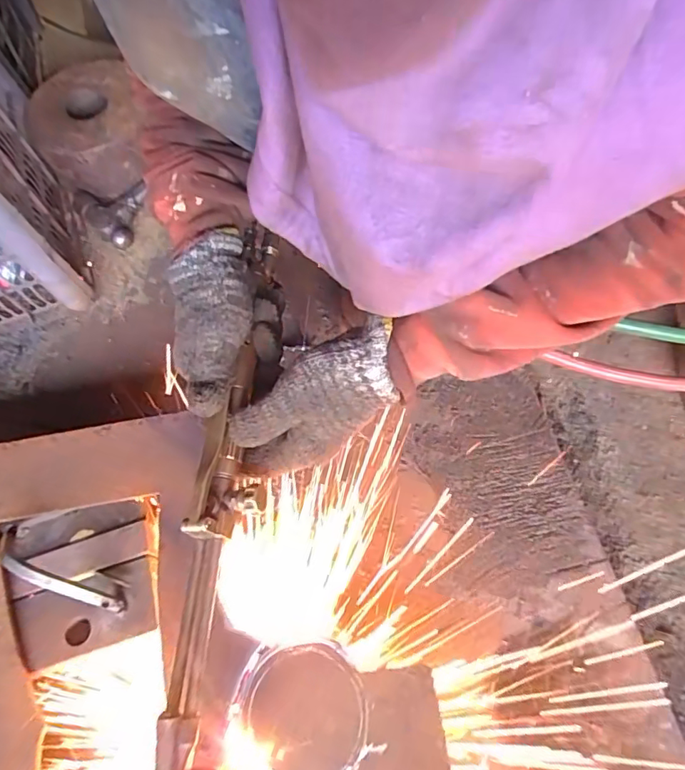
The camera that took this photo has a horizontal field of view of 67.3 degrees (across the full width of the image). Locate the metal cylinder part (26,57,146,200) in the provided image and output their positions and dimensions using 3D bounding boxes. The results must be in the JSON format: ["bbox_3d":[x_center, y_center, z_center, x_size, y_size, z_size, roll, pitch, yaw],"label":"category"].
[{"bbox_3d":[-0.334,-0.339,0.680,0.132,0.090,0.158,-13,66,-2],"label":"metal cylinder part"}]

